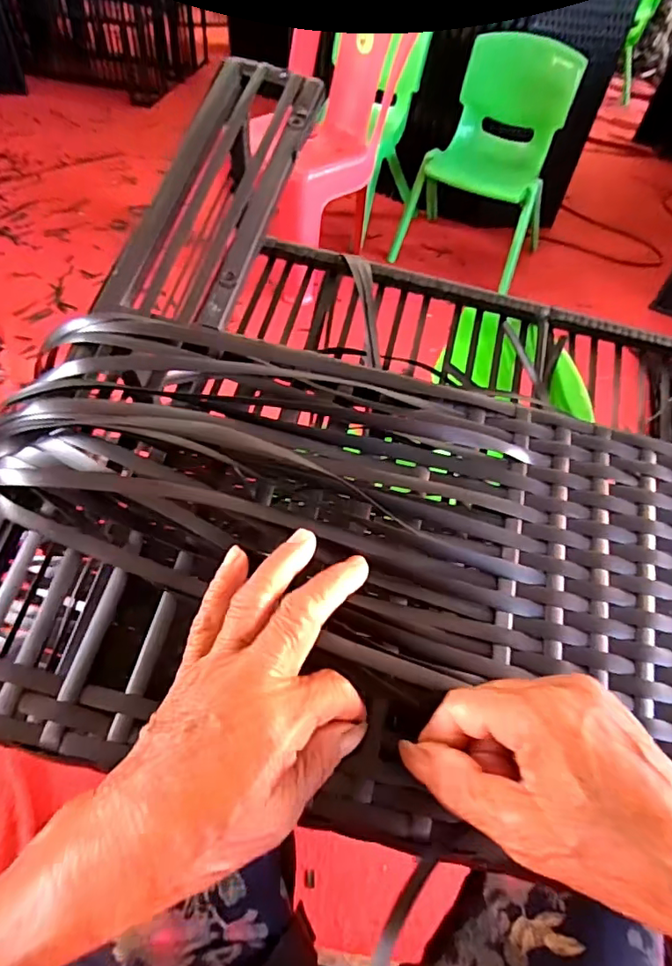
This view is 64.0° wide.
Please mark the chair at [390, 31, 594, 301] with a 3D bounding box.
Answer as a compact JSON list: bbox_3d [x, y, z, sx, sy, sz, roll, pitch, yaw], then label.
[{"bbox_3d":[0.405,-0.851,1.423,0.372,0.450,0.320,30,54,16],"label":"chair"}]

